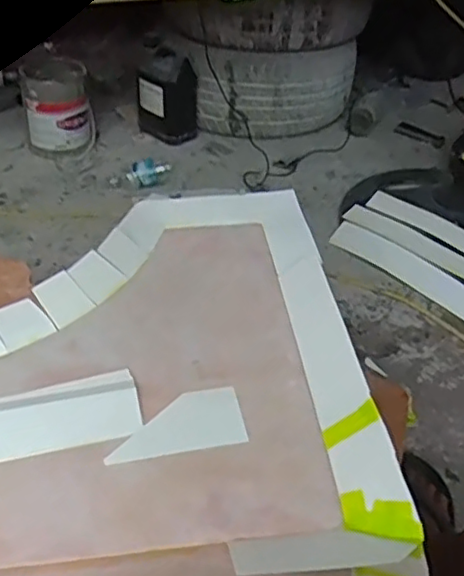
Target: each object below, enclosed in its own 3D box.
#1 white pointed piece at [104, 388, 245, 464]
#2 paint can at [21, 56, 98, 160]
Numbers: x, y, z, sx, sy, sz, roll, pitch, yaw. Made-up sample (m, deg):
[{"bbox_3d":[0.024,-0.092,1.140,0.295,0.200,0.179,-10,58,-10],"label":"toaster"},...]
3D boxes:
[{"bbox_3d":[-0.046,0.111,0.508,0.109,0.005,0.057,-8,41,-14],"label":"white pointed piece"},{"bbox_3d":[-0.454,-0.480,1.642,0.172,0.203,0.180,-7,40,-13],"label":"paint can"}]

